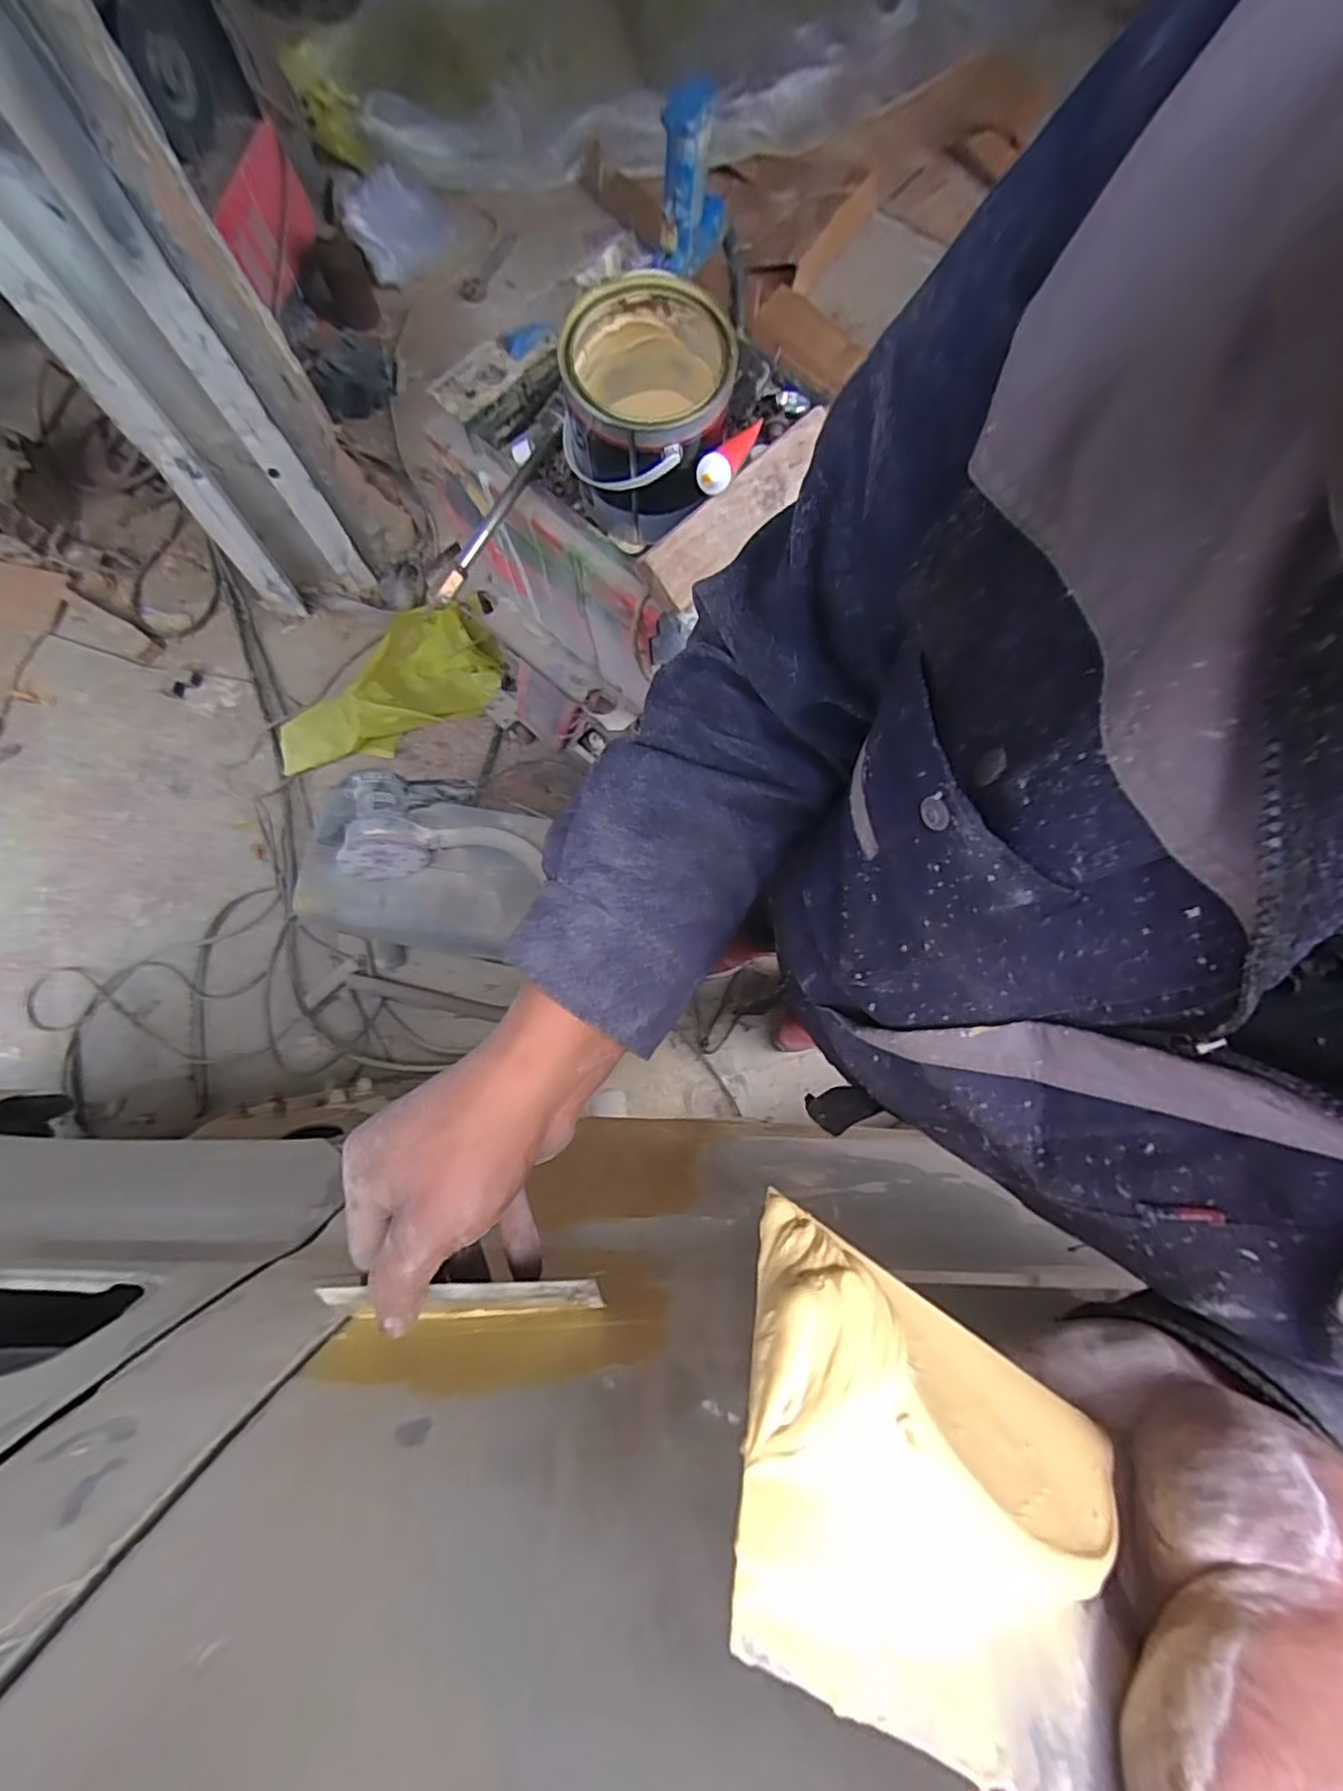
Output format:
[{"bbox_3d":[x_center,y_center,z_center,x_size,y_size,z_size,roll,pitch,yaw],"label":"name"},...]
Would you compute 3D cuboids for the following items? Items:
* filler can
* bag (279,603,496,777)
[{"bbox_3d":[-0.026,-0.476,0.665,0.165,0.163,0.168,-6,77,0],"label":"filler can"},{"bbox_3d":[-0.698,-0.504,1.572,0.550,0.167,0.261,-25,78,-5],"label":"bag"}]

